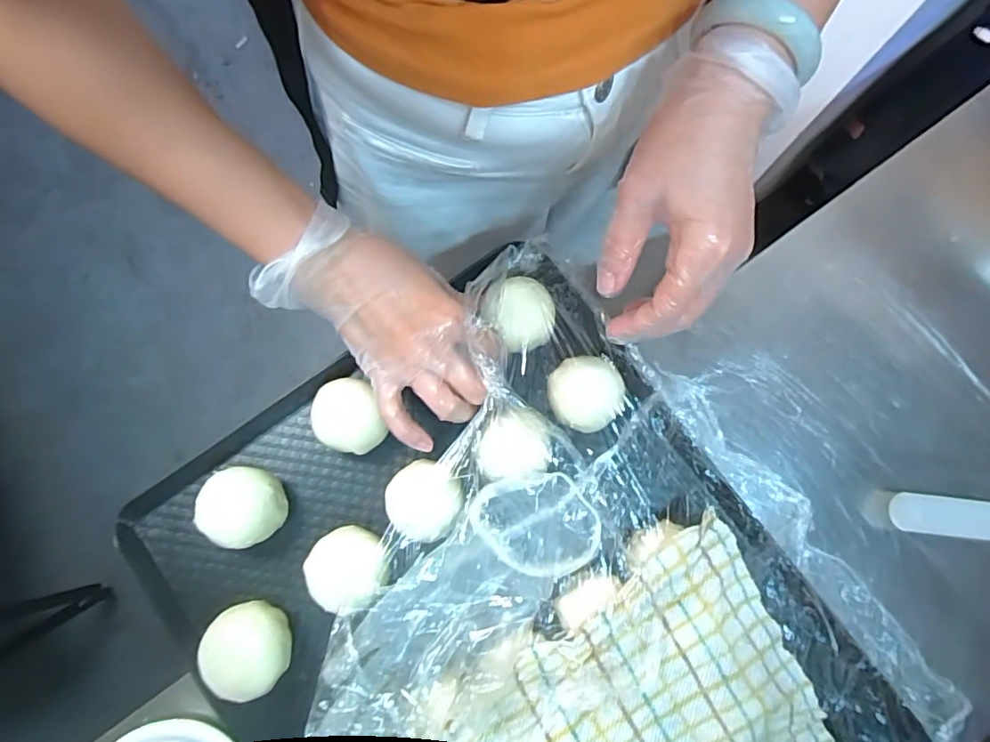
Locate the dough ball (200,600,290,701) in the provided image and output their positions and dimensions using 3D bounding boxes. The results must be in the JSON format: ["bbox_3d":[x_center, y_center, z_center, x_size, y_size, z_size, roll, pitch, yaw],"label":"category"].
[{"bbox_3d":[-0.151,0.170,0.340,0.049,0.033,0.050,0,79,-1],"label":"dough ball"}]

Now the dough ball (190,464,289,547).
[{"bbox_3d":[-0.159,0.085,0.353,0.047,0.041,0.045,0,79,-1],"label":"dough ball"}]

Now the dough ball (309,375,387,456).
[{"bbox_3d":[-0.097,0.032,0.370,0.040,0.034,0.048,-22,80,-5],"label":"dough ball"}]

